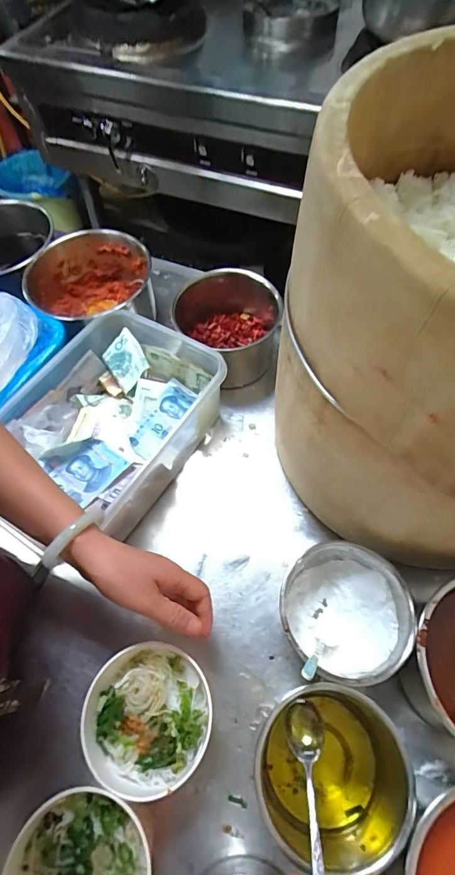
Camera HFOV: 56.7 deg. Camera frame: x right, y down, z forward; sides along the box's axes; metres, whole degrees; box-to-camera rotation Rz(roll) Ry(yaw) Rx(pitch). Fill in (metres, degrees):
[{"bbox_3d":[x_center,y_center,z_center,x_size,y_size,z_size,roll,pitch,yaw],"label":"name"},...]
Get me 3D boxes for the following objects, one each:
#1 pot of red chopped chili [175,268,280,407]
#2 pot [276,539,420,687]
[{"bbox_3d":[-0.003,-0.157,0.650,0.159,0.117,0.186,6,62,6],"label":"pot of red chopped chili"},{"bbox_3d":[0.129,0.186,0.456,0.130,0.093,0.128,-1,62,2],"label":"pot"}]

